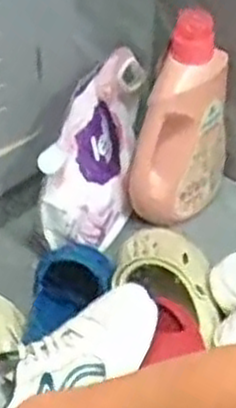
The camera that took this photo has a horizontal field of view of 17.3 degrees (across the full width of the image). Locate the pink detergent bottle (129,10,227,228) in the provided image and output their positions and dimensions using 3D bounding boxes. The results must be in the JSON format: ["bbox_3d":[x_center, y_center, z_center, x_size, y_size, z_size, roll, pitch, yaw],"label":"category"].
[{"bbox_3d":[0.098,-0.132,1.135,0.131,0.293,0.145,11,42,8],"label":"pink detergent bottle"}]

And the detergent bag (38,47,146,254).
[{"bbox_3d":[-0.024,-0.079,1.144,0.092,0.220,0.276,11,42,8],"label":"detergent bag"}]

